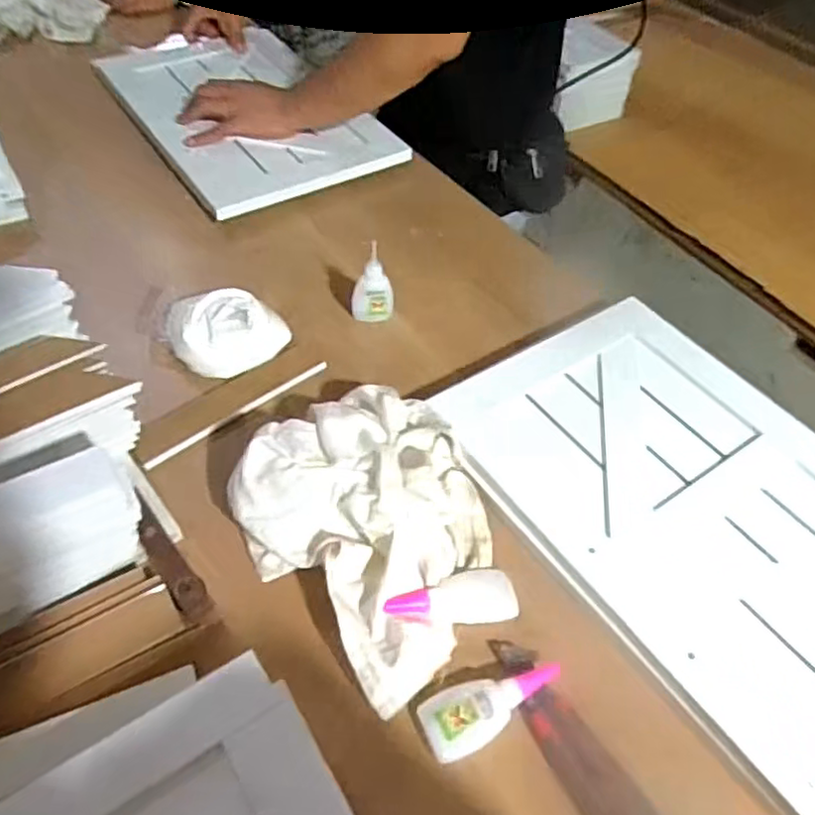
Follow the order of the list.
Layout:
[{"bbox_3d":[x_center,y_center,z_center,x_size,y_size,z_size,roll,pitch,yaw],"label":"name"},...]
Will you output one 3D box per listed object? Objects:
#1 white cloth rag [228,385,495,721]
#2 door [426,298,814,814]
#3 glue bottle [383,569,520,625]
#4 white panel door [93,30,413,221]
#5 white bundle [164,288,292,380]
[{"bbox_3d":[-0.016,0.079,0.511,0.186,0.070,0.215,-32,59,-30],"label":"white cloth rag"},{"bbox_3d":[0.248,0.077,0.544,0.276,0.019,0.423,-24,55,-25],"label":"door"},{"bbox_3d":[0.033,0.140,0.492,0.099,0.019,0.037,-3,49,-9],"label":"glue bottle"},{"bbox_3d":[-0.228,-0.416,0.913,0.277,0.024,0.421,-23,55,-25],"label":"white panel door"},{"bbox_3d":[-0.175,-0.081,0.640,0.103,0.053,0.085,-28,57,-28],"label":"white bundle"}]

